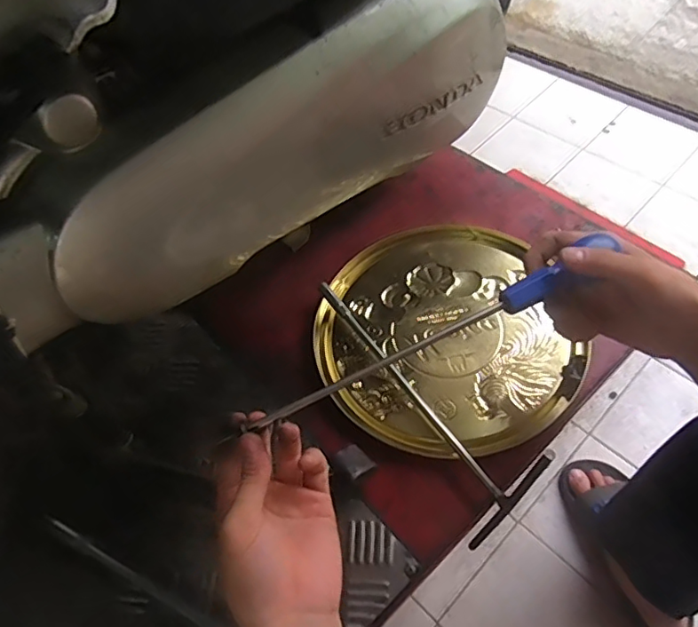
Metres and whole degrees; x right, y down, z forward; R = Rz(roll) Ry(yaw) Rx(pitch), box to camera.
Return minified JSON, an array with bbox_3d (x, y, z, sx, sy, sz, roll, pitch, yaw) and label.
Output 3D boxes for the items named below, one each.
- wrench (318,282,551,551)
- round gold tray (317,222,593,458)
[{"bbox_3d":[0.066,0.064,0.519,0.104,0.019,0.288,-30,58,-10],"label":"wrench"},{"bbox_3d":[0.086,0.016,0.553,0.231,0.021,0.259,-18,56,-3],"label":"round gold tray"}]

